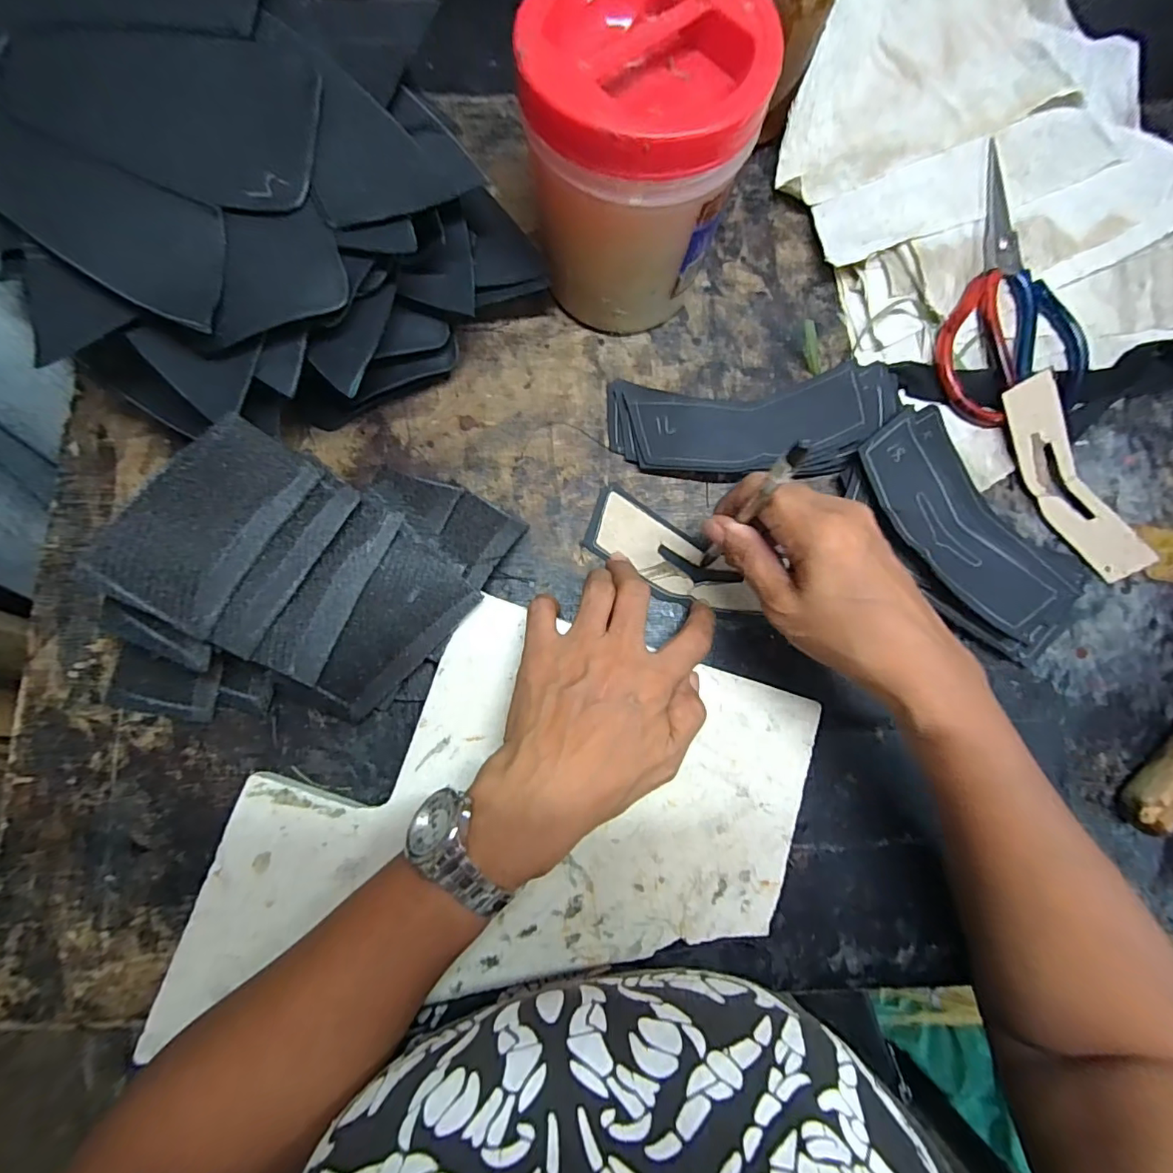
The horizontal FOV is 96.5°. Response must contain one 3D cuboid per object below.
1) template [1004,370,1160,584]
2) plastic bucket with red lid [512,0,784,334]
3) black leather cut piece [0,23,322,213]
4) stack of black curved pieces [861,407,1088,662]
[{"bbox_3d":[0.322,-0.070,0.348,0.047,0.004,0.144,-28,88,2],"label":"template"},{"bbox_3d":[0.026,-0.241,0.301,0.111,0.141,0.113,0,80,-1],"label":"plastic bucket with red lid"},{"bbox_3d":[-0.211,-0.240,0.264,0.143,0.004,0.082,7,89,-6],"label":"black leather cut piece"},{"bbox_3d":[0.244,-0.036,0.332,0.081,0.016,0.164,-34,88,-5],"label":"stack of black curved pieces"}]

